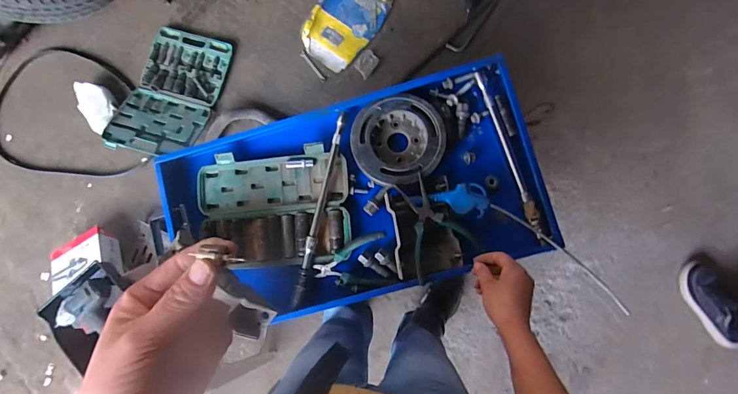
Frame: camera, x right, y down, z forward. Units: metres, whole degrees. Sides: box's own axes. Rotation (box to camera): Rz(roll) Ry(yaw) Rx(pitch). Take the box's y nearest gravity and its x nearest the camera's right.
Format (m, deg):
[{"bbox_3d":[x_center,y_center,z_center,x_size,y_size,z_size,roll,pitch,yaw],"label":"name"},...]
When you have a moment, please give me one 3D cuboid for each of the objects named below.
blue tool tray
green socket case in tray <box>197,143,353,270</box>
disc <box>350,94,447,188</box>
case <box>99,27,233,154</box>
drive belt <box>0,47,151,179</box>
[{"bbox_3d":[-0.038,-0.001,0.694,0.645,0.066,0.360,-15,84,2],"label":"blue tool tray"},{"bbox_3d":[-0.178,0.018,0.719,0.280,0.038,0.206,-5,84,3],"label":"green socket case in tray"},{"bbox_3d":[0.052,-0.099,0.693,0.160,0.033,0.157,0,84,3],"label":"disc"},{"bbox_3d":[-0.724,-0.381,1.407,0.316,0.089,0.490,17,86,5],"label":"case"},{"bbox_3d":[-1.149,-0.325,1.499,0.674,0.027,0.495,9,85,4],"label":"drive belt"}]

